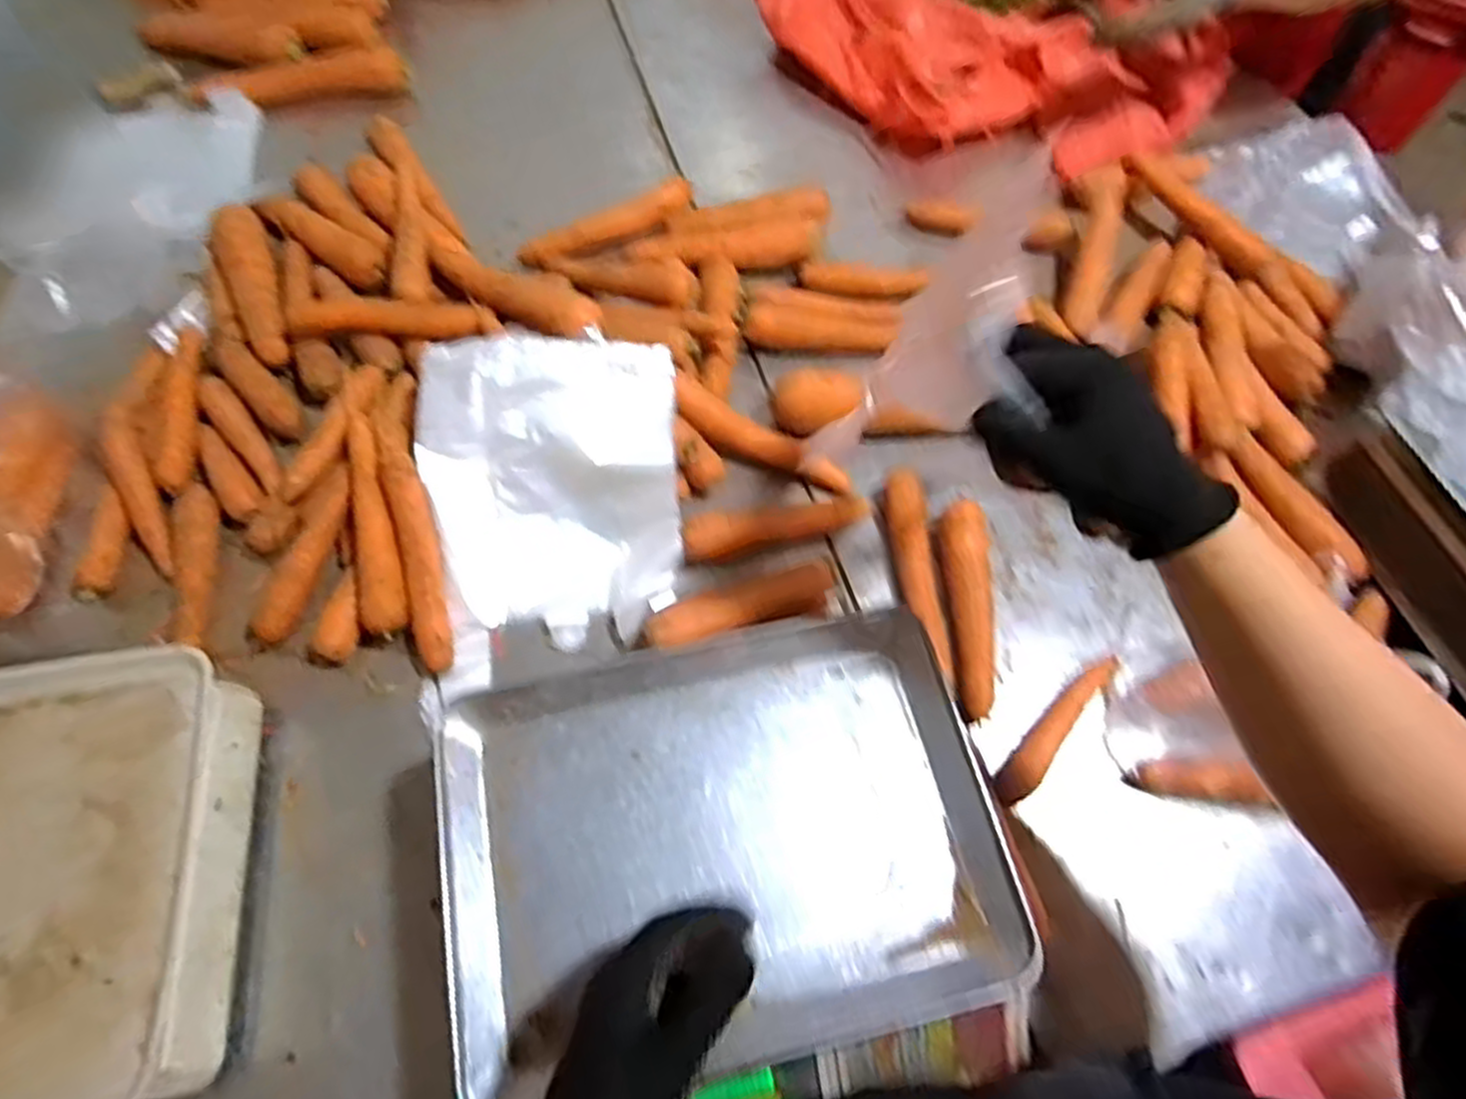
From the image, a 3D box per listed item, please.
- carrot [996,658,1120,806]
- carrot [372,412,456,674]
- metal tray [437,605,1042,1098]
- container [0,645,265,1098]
[{"bbox_3d":[0.256,0.138,0.619,0.024,0.027,0.141,41,69,18],"label":"carrot"},{"bbox_3d":[-0.264,-0.012,0.657,0.033,0.026,0.228,-16,76,-9],"label":"carrot"},{"bbox_3d":[-0.005,0.174,0.488,0.326,0.020,0.242,-11,63,-6],"label":"metal tray"},{"bbox_3d":[-0.454,0.226,0.524,0.225,0.093,0.286,-9,63,-5],"label":"container"}]

